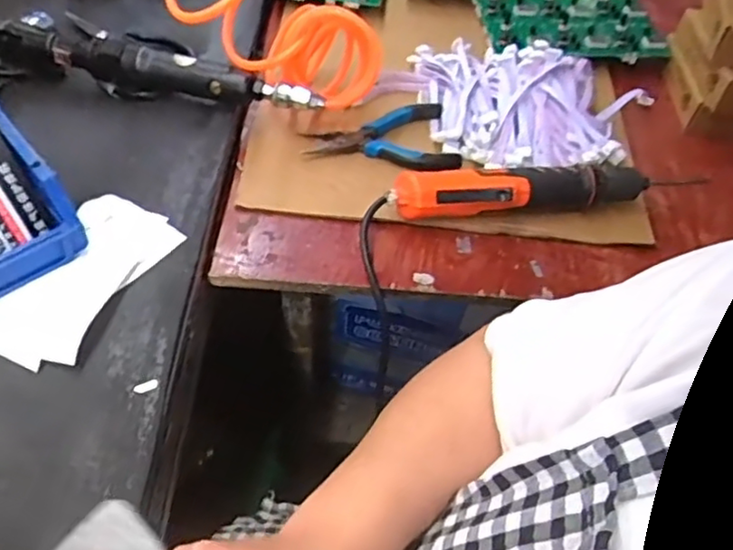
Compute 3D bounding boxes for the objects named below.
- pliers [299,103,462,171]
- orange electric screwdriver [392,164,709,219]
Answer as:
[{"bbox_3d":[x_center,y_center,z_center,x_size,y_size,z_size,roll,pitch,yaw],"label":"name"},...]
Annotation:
[{"bbox_3d":[0.015,-0.140,0.639,0.146,0.010,0.087,-6,54,-10],"label":"pliers"},{"bbox_3d":[0.172,-0.078,0.598,0.302,0.048,0.033,-7,54,-11],"label":"orange electric screwdriver"}]

